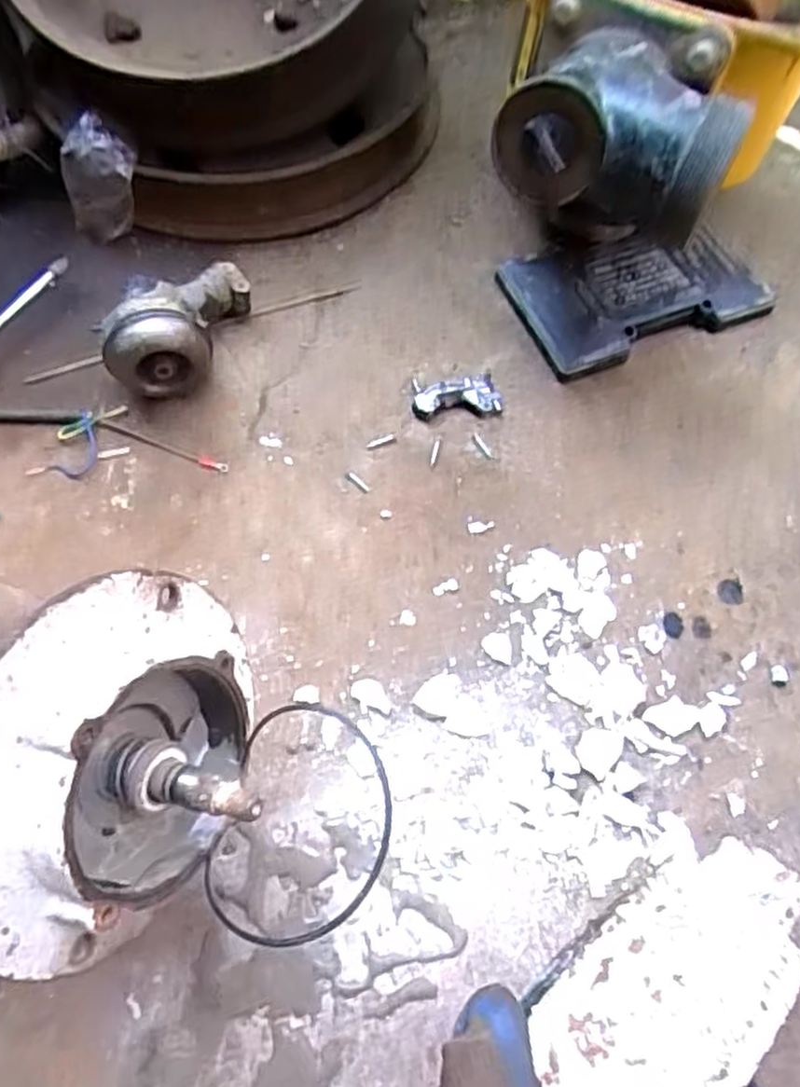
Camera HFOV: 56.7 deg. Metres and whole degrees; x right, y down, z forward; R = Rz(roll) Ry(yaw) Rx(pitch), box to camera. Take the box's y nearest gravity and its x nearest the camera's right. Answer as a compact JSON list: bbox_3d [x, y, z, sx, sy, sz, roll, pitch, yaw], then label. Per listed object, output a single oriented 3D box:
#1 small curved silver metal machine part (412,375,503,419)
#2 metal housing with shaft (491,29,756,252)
[{"bbox_3d":[0.043,-0.110,0.561,0.066,0.012,0.036,2,64,1],"label":"small curved silver metal machine part"},{"bbox_3d":[0.131,-0.251,0.457,0.144,0.068,0.104,29,67,14],"label":"metal housing with shaft"}]

